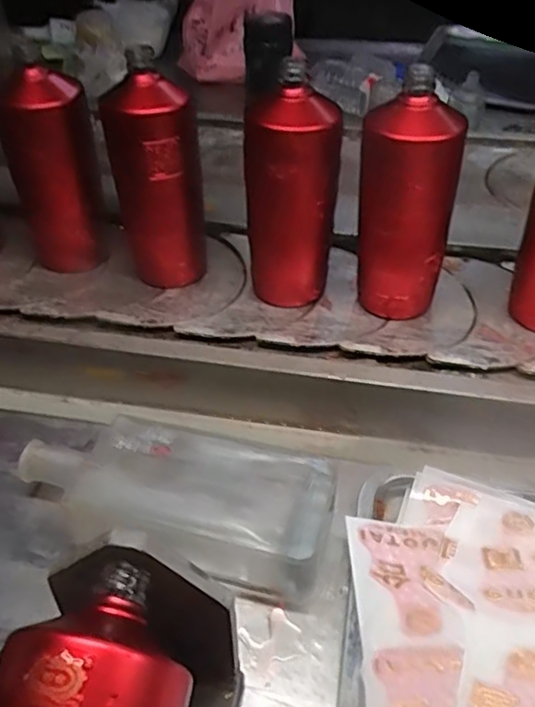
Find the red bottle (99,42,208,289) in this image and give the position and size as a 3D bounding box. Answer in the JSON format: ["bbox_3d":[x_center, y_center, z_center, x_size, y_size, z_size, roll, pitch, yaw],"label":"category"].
[{"bbox_3d":[-0.111,-0.171,0.633,0.064,0.211,0.080,-28,48,-28],"label":"red bottle"}]

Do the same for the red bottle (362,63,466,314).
[{"bbox_3d":[0.123,-0.132,0.565,0.065,0.211,0.061,-22,46,-23],"label":"red bottle"}]

